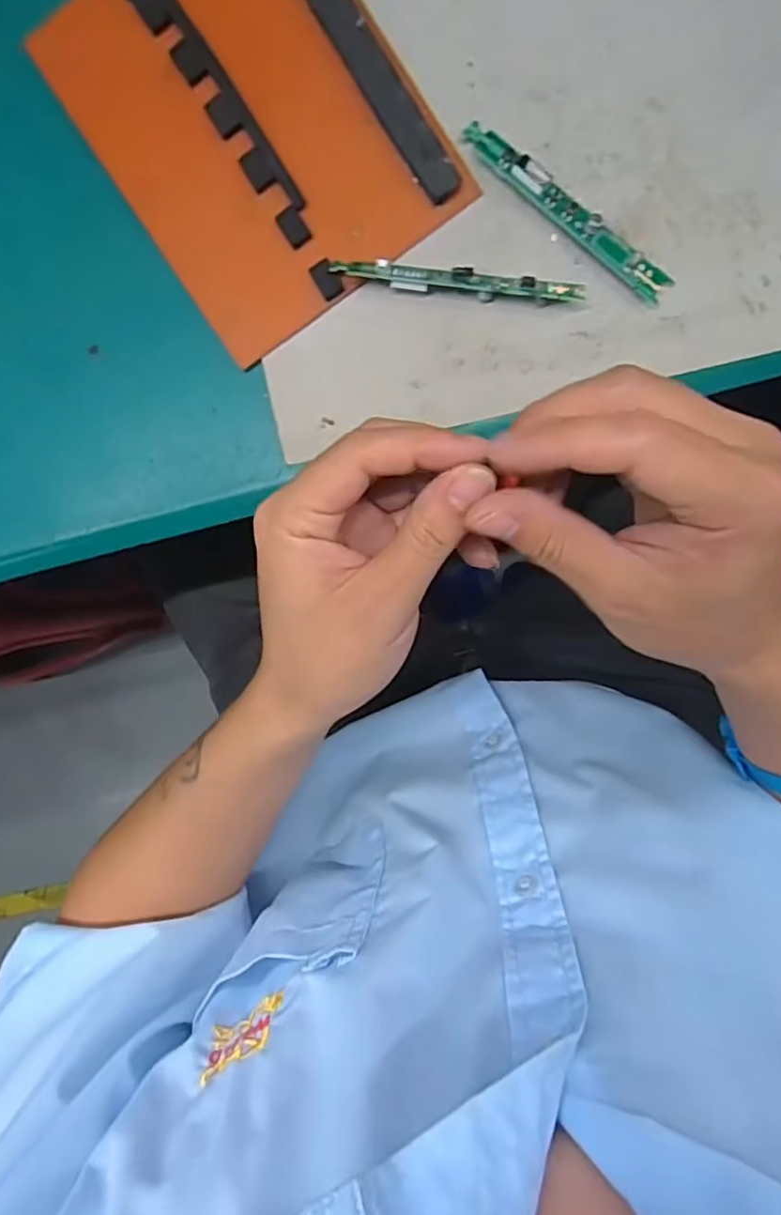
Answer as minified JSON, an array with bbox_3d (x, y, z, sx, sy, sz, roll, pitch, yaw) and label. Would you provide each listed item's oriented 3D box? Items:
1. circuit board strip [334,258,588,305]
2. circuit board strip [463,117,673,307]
[{"bbox_3d":[0.029,-0.143,0.275,0.108,0.008,0.010,8,97,5],"label":"circuit board strip"},{"bbox_3d":[0.076,-0.170,0.268,0.108,0.007,0.014,41,99,0],"label":"circuit board strip"}]

